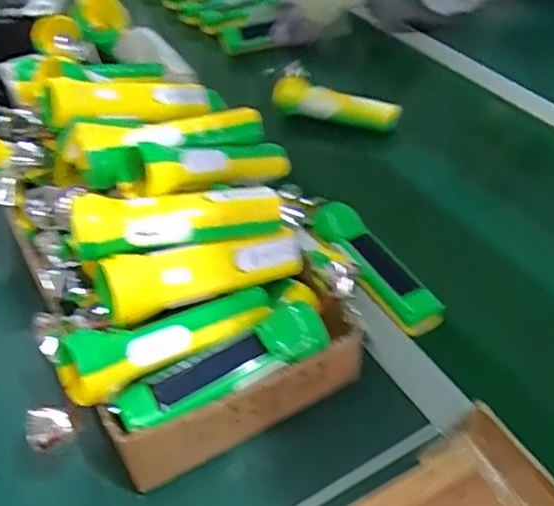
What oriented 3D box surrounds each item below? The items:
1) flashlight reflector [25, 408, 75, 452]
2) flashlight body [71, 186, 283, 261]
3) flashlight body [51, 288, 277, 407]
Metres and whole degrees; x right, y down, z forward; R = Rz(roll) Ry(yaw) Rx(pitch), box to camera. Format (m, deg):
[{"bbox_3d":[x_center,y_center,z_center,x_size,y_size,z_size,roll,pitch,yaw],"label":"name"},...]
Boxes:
[{"bbox_3d":[-0.169,0.129,0.451,0.033,0.017,0.024,-12,43,-9],"label":"flashlight reflector"},{"bbox_3d":[-0.079,-0.023,0.497,0.164,0.052,0.047,-9,61,-20],"label":"flashlight body"},{"bbox_3d":[-0.077,0.061,0.451,0.167,0.043,0.045,-22,46,-19],"label":"flashlight body"}]

